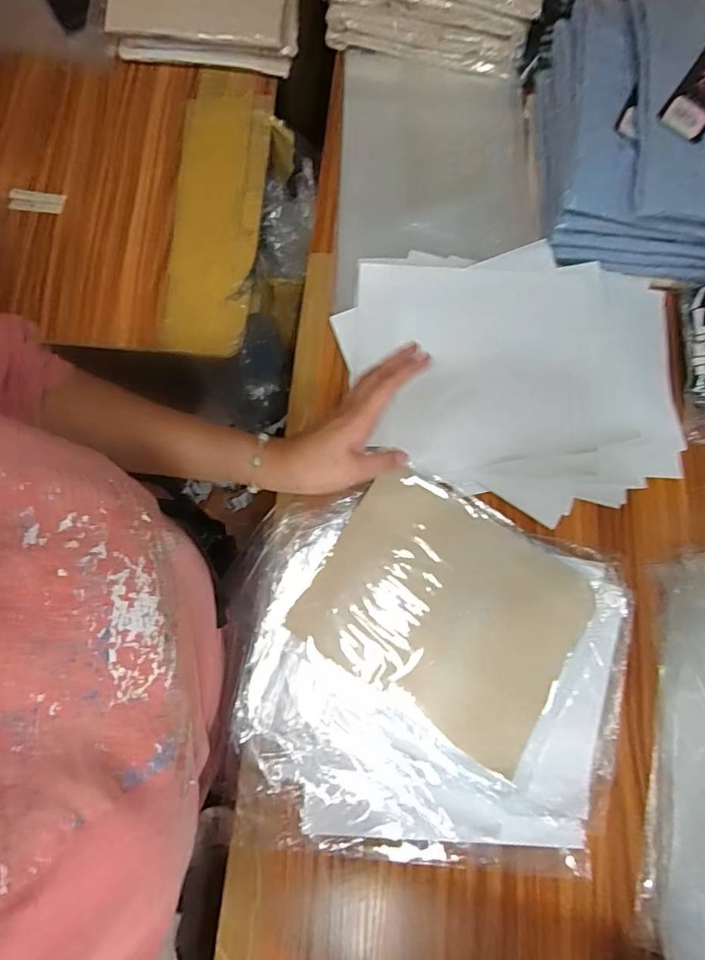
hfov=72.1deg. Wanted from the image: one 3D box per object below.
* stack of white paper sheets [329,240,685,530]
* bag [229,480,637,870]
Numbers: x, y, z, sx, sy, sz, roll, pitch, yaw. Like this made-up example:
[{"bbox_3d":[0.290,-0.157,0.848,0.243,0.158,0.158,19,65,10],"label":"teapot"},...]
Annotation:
[{"bbox_3d":[0.171,-0.110,0.515,0.354,0.030,0.273,2,77,1],"label":"stack of white paper sheets"},{"bbox_3d":[0.072,0.171,0.457,0.365,0.014,0.327,5,77,1],"label":"bag"}]

